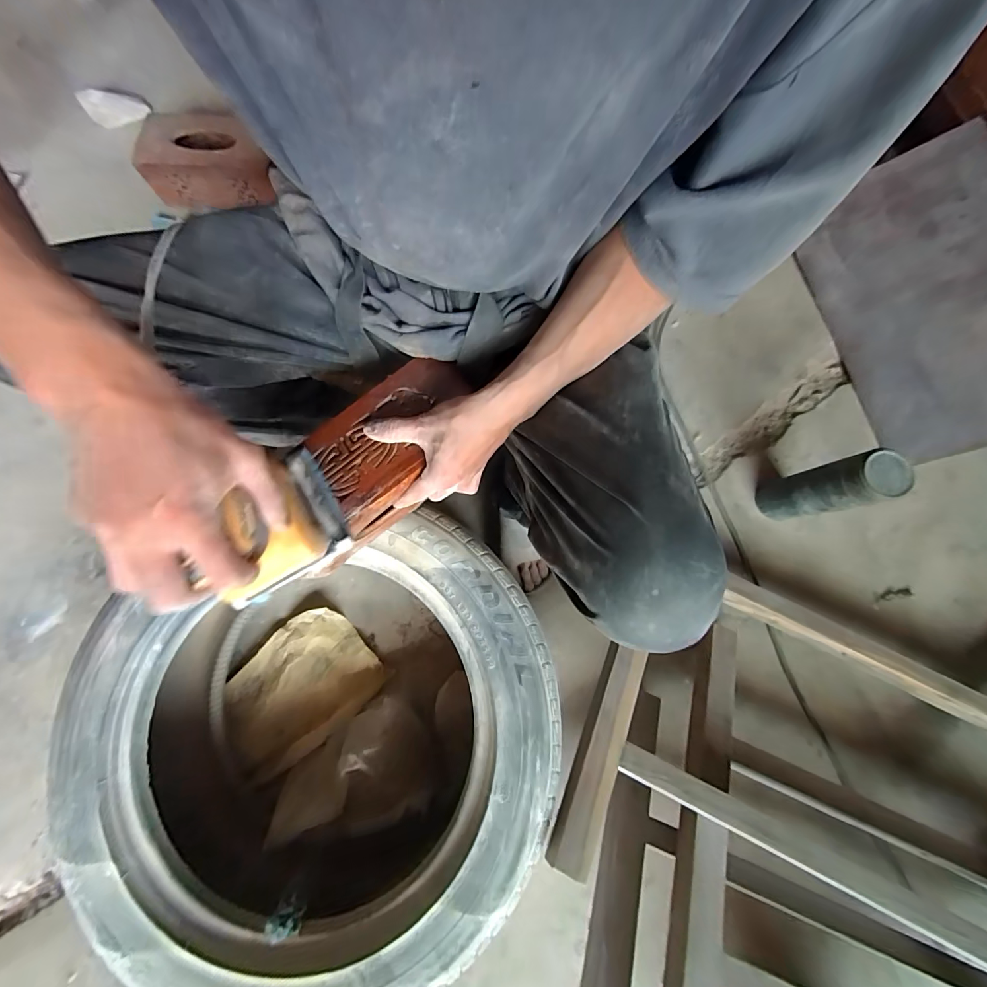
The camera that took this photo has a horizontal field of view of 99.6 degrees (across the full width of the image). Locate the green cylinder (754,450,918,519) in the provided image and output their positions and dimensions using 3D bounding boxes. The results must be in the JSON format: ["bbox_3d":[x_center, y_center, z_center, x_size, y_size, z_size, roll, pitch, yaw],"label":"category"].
[{"bbox_3d":[0.487,-0.008,0.618,0.068,0.202,0.070,-14,79,-2],"label":"green cylinder"}]

